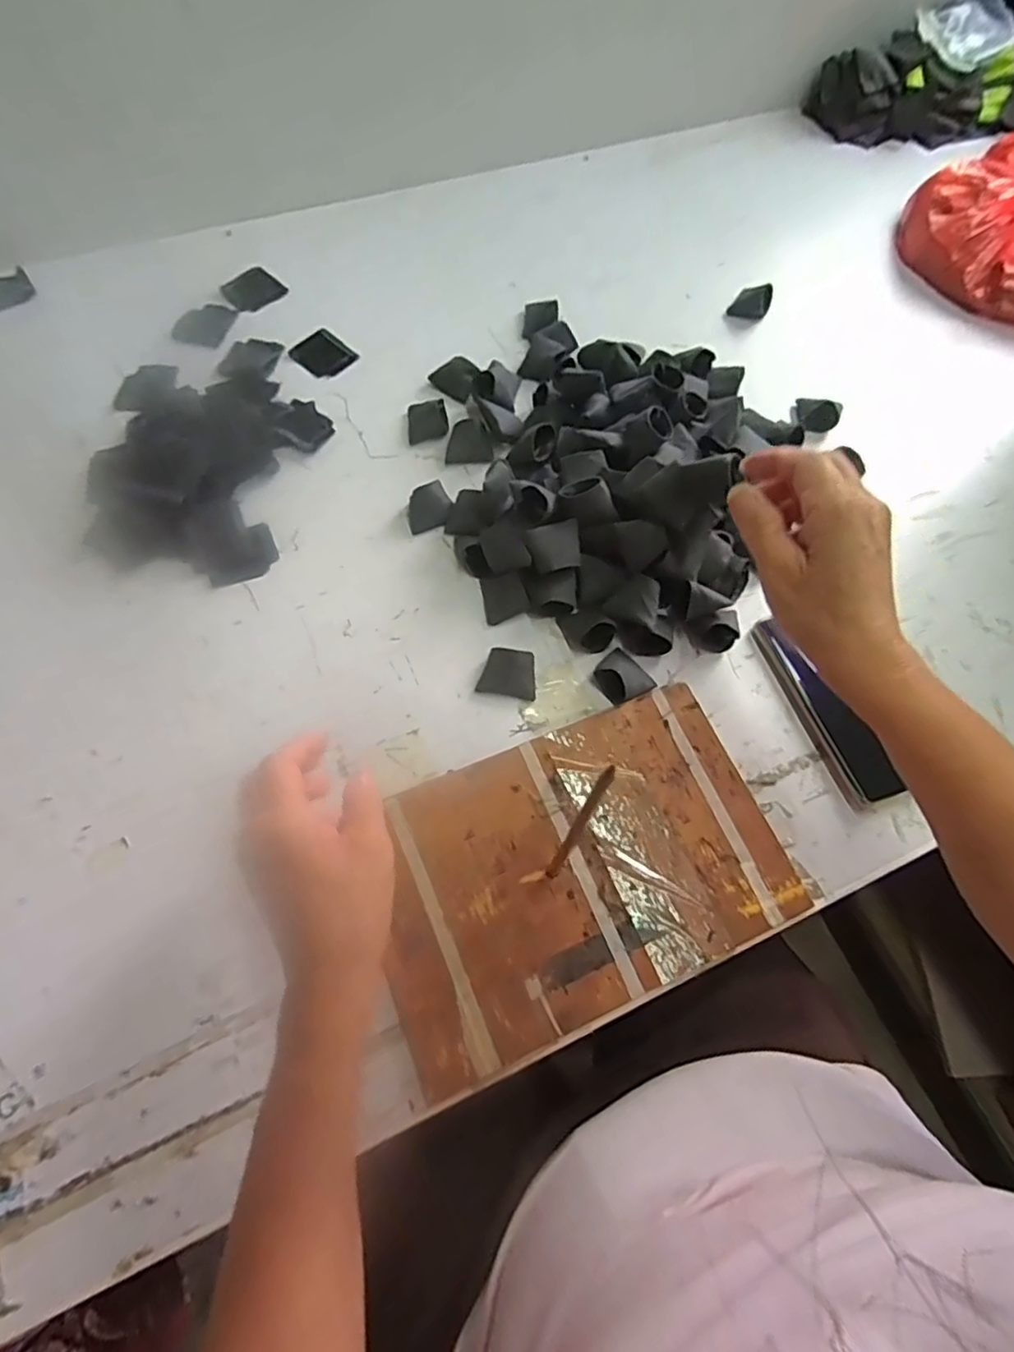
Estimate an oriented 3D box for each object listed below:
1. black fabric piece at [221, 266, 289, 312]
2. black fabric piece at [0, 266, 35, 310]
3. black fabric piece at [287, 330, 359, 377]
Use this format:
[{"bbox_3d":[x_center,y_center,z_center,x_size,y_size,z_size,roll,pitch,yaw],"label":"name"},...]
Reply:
[{"bbox_3d":[-0.263,-0.402,0.646,0.047,0.004,0.055,45,70,3],"label":"black fabric piece"},{"bbox_3d":[-0.503,-0.386,0.620,0.052,0.004,0.053,-29,69,-15],"label":"black fabric piece"},{"bbox_3d":[-0.181,-0.316,0.608,0.054,0.004,0.049,39,69,15],"label":"black fabric piece"}]

